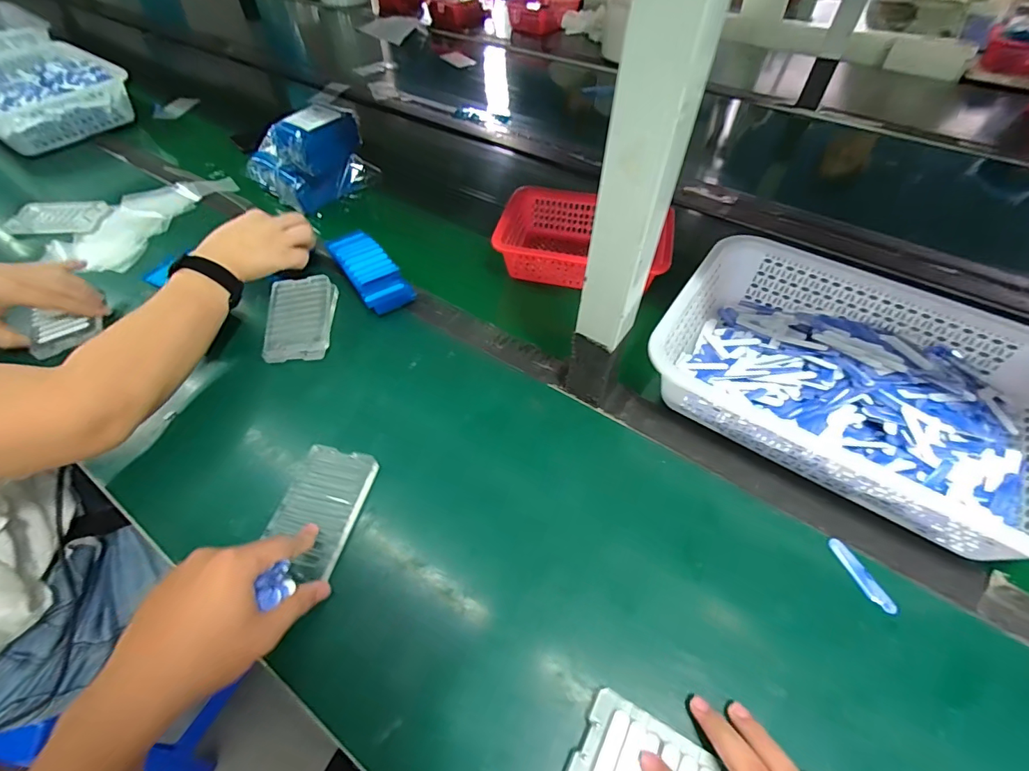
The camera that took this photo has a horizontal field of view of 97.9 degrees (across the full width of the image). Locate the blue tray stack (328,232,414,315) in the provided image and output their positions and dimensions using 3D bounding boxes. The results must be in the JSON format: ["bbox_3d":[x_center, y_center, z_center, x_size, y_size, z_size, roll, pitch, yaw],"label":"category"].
[{"bbox_3d":[-0.193,-0.153,0.588,0.065,0.042,0.152,-30,58,-22],"label":"blue tray stack"}]

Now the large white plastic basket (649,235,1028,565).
[{"bbox_3d":[0.337,-0.010,0.454,0.349,0.079,0.242,29,57,20],"label":"large white plastic basket"}]

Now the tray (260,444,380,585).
[{"bbox_3d":[-0.177,0.110,0.407,0.070,0.009,0.113,10,52,7],"label":"tray"}]

